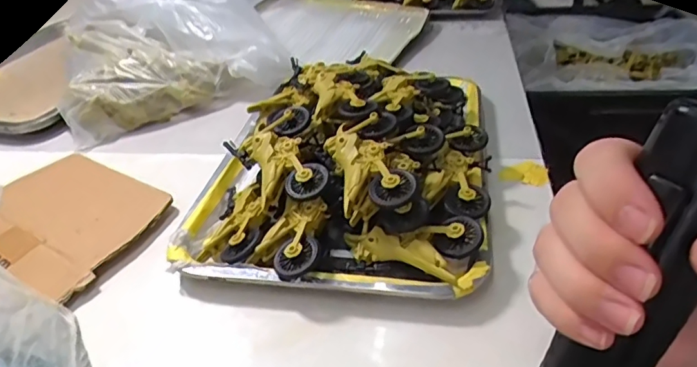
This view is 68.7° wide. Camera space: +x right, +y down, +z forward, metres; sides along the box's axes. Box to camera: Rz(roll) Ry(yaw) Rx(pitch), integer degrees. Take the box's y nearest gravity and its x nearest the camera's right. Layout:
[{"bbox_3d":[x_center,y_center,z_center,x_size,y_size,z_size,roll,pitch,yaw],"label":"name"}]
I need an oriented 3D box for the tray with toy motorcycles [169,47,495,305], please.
[{"bbox_3d":[0.001,-0.027,0.483,0.258,0.081,0.288,5,38,12],"label":"tray with toy motorcycles"}]

